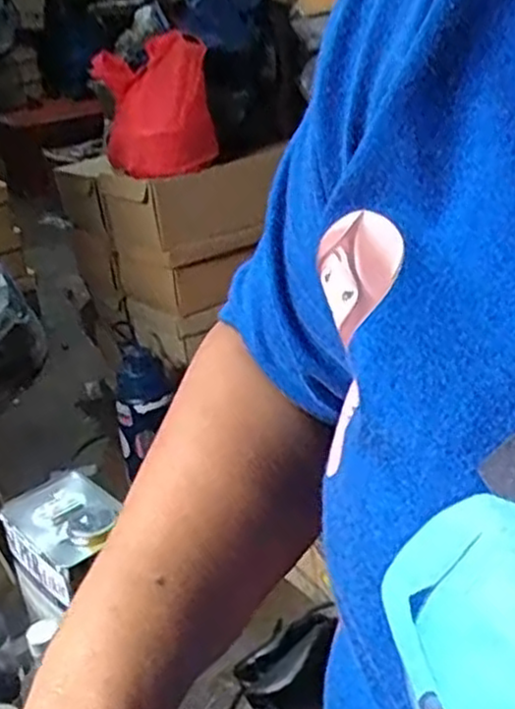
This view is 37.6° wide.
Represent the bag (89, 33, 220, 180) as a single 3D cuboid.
[{"bbox_3d":[-0.152,-0.370,1.117,0.144,0.176,0.158,-13,27,-17],"label":"bag"}]

